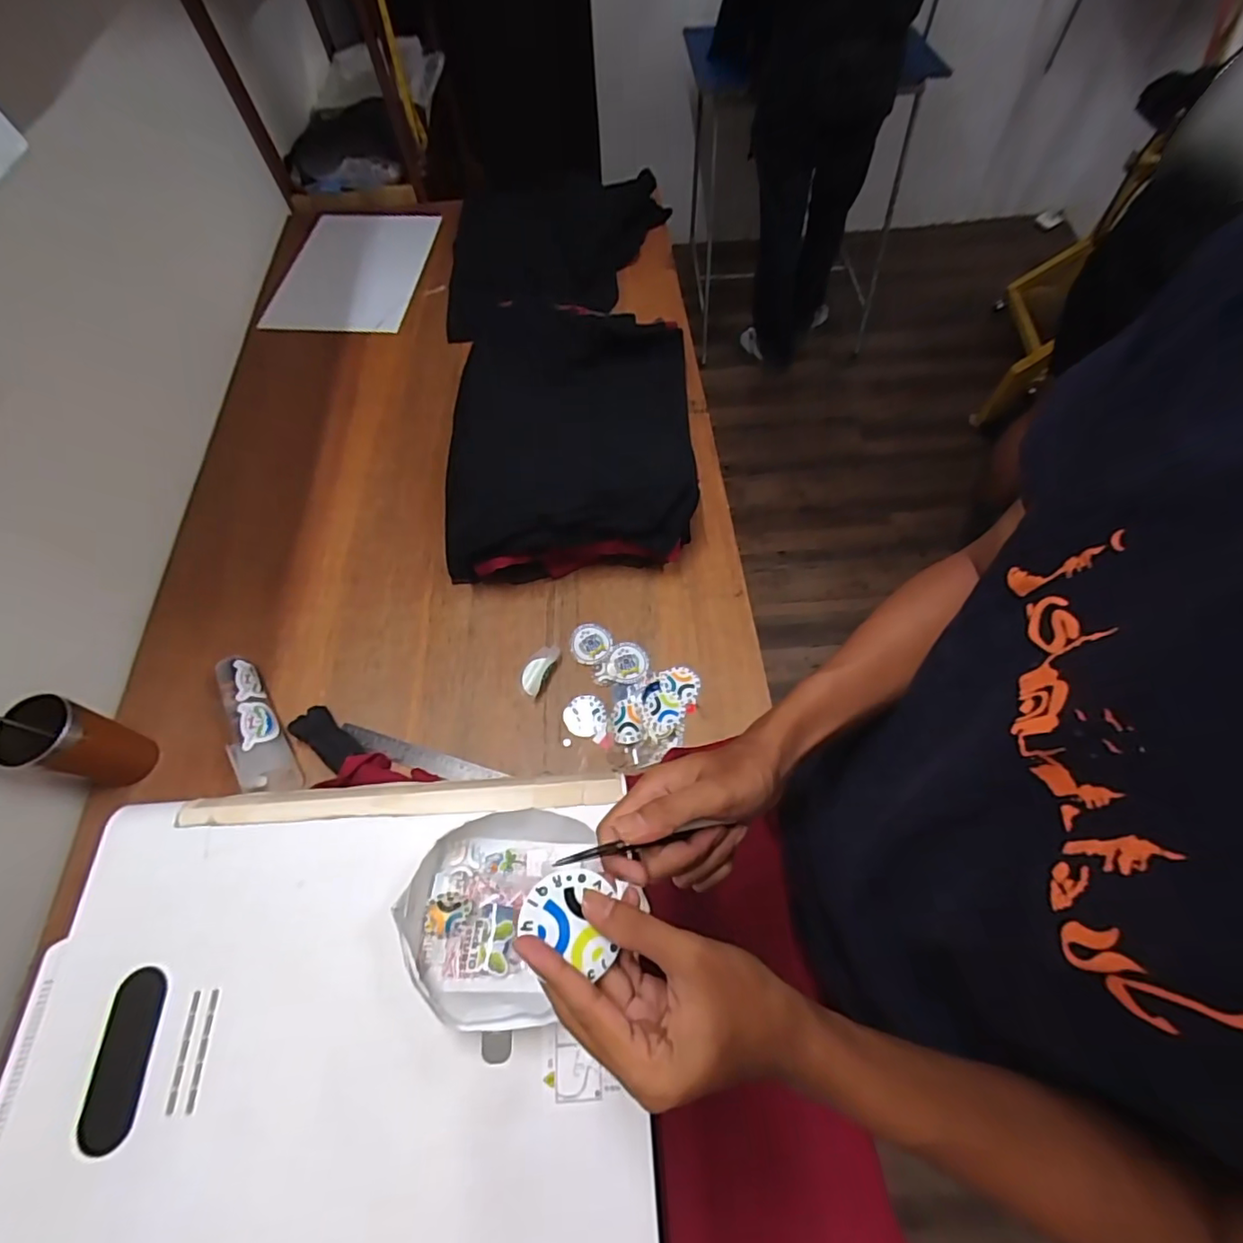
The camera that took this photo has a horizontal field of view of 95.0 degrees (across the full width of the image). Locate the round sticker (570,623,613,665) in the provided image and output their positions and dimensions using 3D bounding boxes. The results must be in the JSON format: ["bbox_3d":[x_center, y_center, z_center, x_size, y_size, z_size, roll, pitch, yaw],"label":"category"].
[{"bbox_3d":[-0.043,0.031,0.803,0.058,0.004,0.058,0,74,0],"label":"round sticker"}]

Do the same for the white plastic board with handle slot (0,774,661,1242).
[{"bbox_3d":[-0.239,0.337,0.469,0.493,0.029,0.396,-6,61,0],"label":"white plastic board with handle slot"}]

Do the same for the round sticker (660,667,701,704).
[{"bbox_3d":[0.081,0.083,0.779,0.053,0.004,0.045,25,65,15],"label":"round sticker"}]

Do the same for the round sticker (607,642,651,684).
[{"bbox_3d":[0.010,0.058,0.793,0.055,0.004,0.060,0,68,0],"label":"round sticker"}]

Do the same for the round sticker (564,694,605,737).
[{"bbox_3d":[-0.049,0.127,0.763,0.057,0.009,0.055,-1,61,2],"label":"round sticker"}]

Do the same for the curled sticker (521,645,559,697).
[{"bbox_3d":[-0.116,0.065,0.793,0.037,0.012,0.074,25,65,15],"label":"curled sticker"}]

